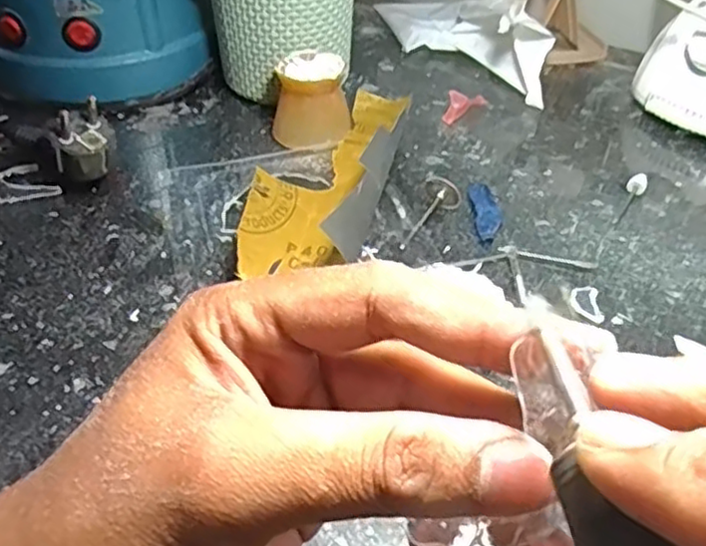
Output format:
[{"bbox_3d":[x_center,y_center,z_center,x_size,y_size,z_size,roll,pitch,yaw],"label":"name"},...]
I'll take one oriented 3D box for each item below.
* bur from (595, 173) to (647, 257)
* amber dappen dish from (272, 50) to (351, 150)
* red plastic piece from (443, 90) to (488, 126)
[{"bbox_3d":[0.147,-0.033,0.384,0.009,0.011,0.072,24,47,24],"label":"bur"},{"bbox_3d":[-0.027,-0.108,0.438,0.045,0.042,0.051,-5,42,-6],"label":"amber dappen dish"},{"bbox_3d":[0.073,-0.113,0.468,0.034,0.017,0.012,-29,49,-29],"label":"red plastic piece"}]

